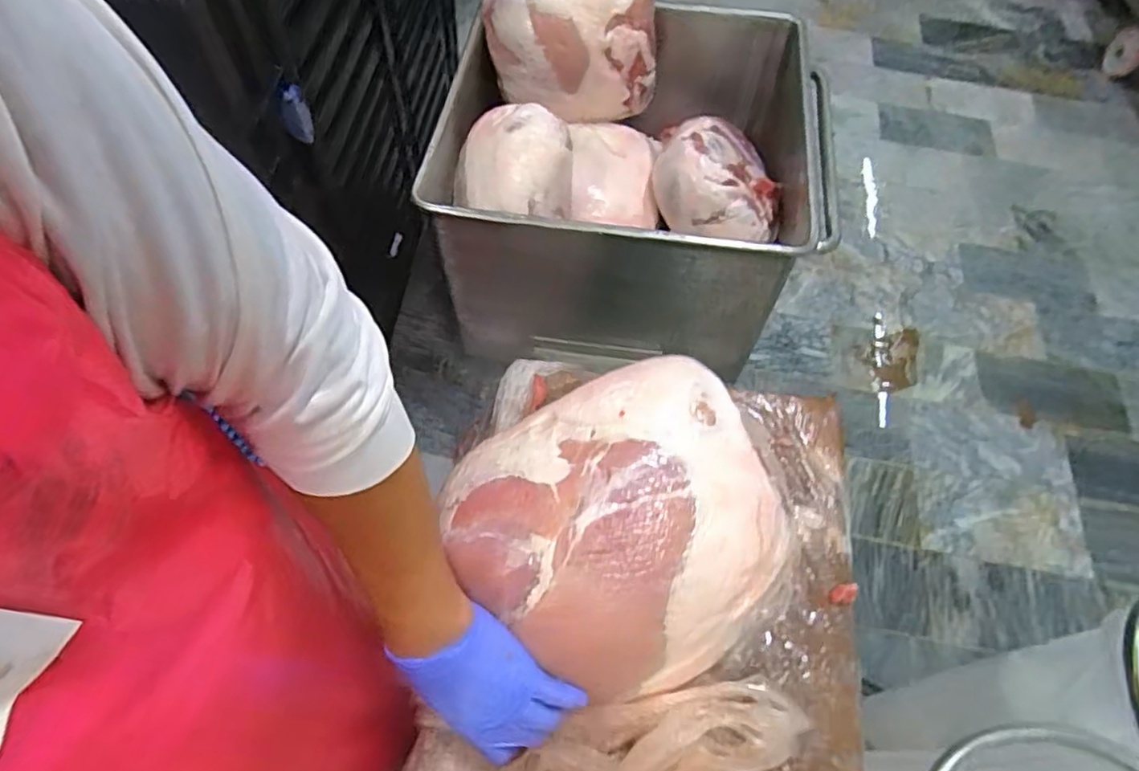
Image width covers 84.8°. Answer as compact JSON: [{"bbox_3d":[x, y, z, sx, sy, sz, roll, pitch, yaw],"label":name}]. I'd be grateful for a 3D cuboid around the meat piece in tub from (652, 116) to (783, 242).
[{"bbox_3d":[0.292,-0.412,1.191,0.245,0.137,0.269,13,61,3],"label":"meat piece in tub"}]

